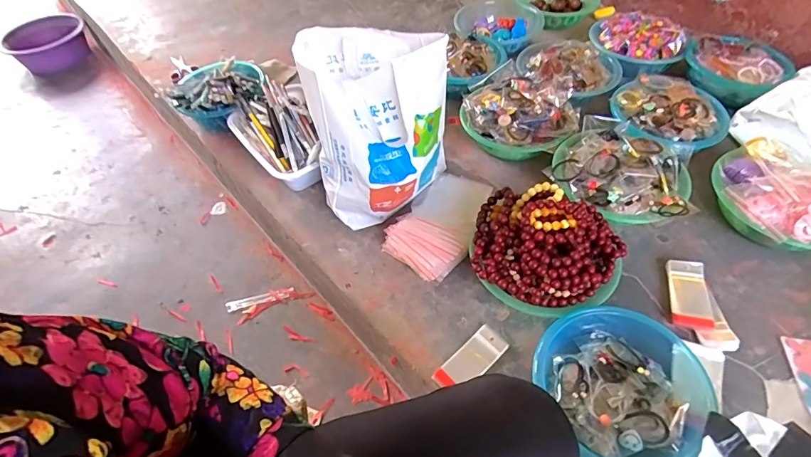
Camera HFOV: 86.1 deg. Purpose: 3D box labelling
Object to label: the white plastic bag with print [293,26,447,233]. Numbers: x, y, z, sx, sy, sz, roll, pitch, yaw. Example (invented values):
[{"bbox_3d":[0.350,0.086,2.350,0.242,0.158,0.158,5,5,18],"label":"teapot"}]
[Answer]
[{"bbox_3d":[-0.061,-0.170,0.775,0.242,0.294,0.174,10,53,11],"label":"white plastic bag with print"}]

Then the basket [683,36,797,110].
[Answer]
[{"bbox_3d":[0.774,-0.377,1.026,0.190,0.070,0.208,-32,57,-21],"label":"basket"}]

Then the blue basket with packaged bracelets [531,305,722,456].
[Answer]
[{"bbox_3d":[0.316,0.217,0.603,0.224,0.065,0.215,-2,51,2],"label":"blue basket with packaged bracelets"}]

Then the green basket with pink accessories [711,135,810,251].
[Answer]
[{"bbox_3d":[0.670,-0.047,0.772,0.190,0.107,0.229,-32,57,-21],"label":"green basket with pink accessories"}]

